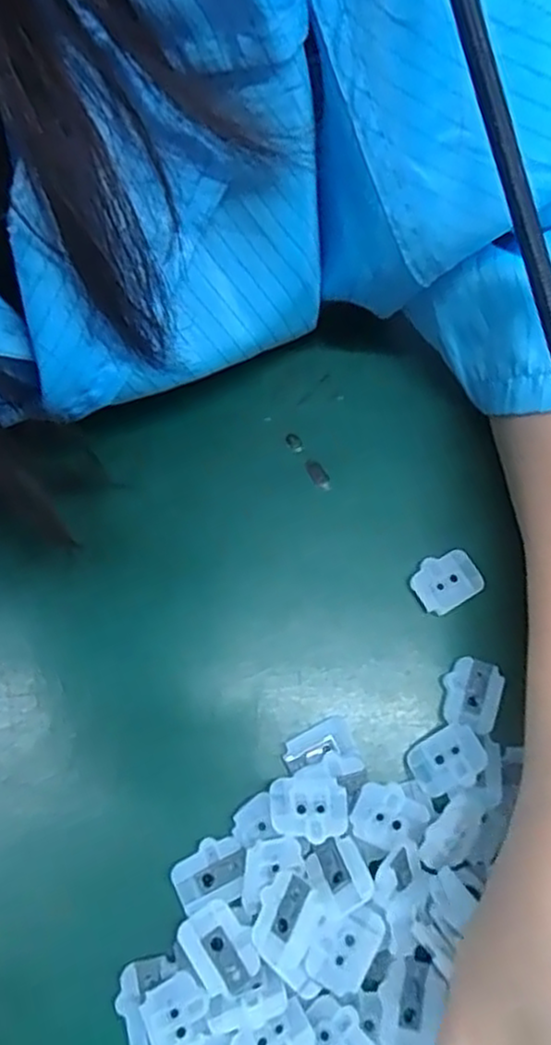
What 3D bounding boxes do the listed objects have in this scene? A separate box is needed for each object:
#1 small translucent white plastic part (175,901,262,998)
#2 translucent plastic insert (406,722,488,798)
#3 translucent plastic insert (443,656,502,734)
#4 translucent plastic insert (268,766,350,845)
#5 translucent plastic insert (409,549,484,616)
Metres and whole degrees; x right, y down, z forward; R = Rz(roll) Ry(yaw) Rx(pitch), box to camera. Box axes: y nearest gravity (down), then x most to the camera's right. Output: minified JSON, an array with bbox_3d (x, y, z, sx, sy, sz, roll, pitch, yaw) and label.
[{"bbox_3d":[-0.015,0.115,0.194,0.016,0.007,0.022,-33,77,-7],"label":"small translucent white plastic part"},{"bbox_3d":[0.050,0.069,0.210,0.020,0.007,0.016,-21,76,-4],"label":"translucent plastic insert"},{"bbox_3d":[0.060,0.052,0.222,0.015,0.004,0.021,15,77,5],"label":"translucent plastic insert"},{"bbox_3d":[0.009,0.079,0.202,0.021,0.006,0.019,-9,76,-1],"label":"translucent plastic insert"},{"bbox_3d":[0.055,0.018,0.232,0.021,0.005,0.017,-31,77,-6],"label":"translucent plastic insert"}]

